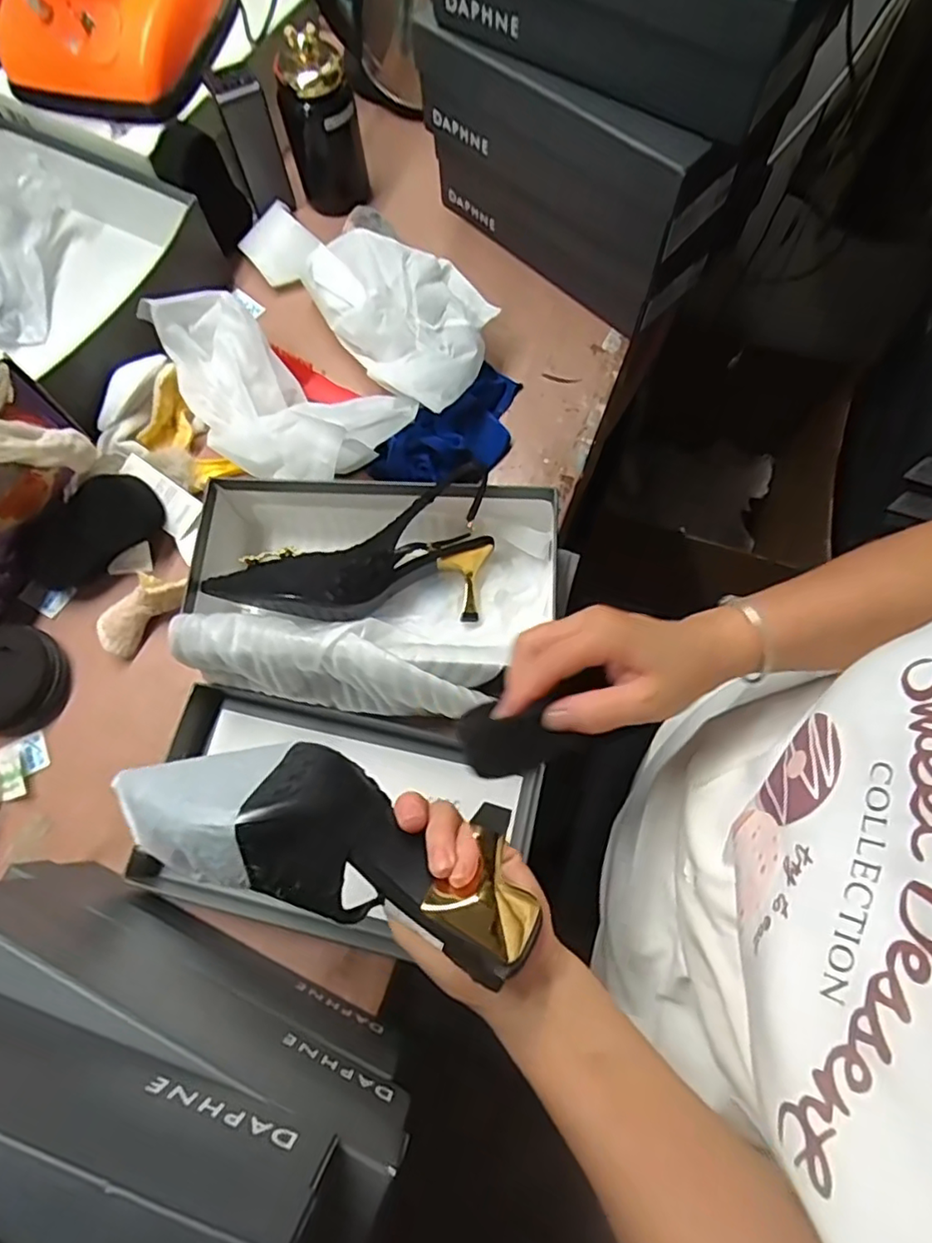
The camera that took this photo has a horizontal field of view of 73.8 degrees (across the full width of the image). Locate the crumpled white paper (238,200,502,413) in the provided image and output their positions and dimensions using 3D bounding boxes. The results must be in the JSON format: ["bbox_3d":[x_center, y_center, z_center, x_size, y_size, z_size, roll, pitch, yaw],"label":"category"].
[{"bbox_3d":[-0.100,-0.340,0.644,0.312,0.074,0.130,42,77,13],"label":"crumpled white paper"}]

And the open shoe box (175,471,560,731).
[{"bbox_3d":[-0.078,-0.017,0.525,0.318,0.100,0.192,2,72,2],"label":"open shoe box"}]

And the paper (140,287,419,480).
[{"bbox_3d":[-0.192,-0.213,0.567,0.285,0.069,0.145,24,74,8],"label":"paper"}]

